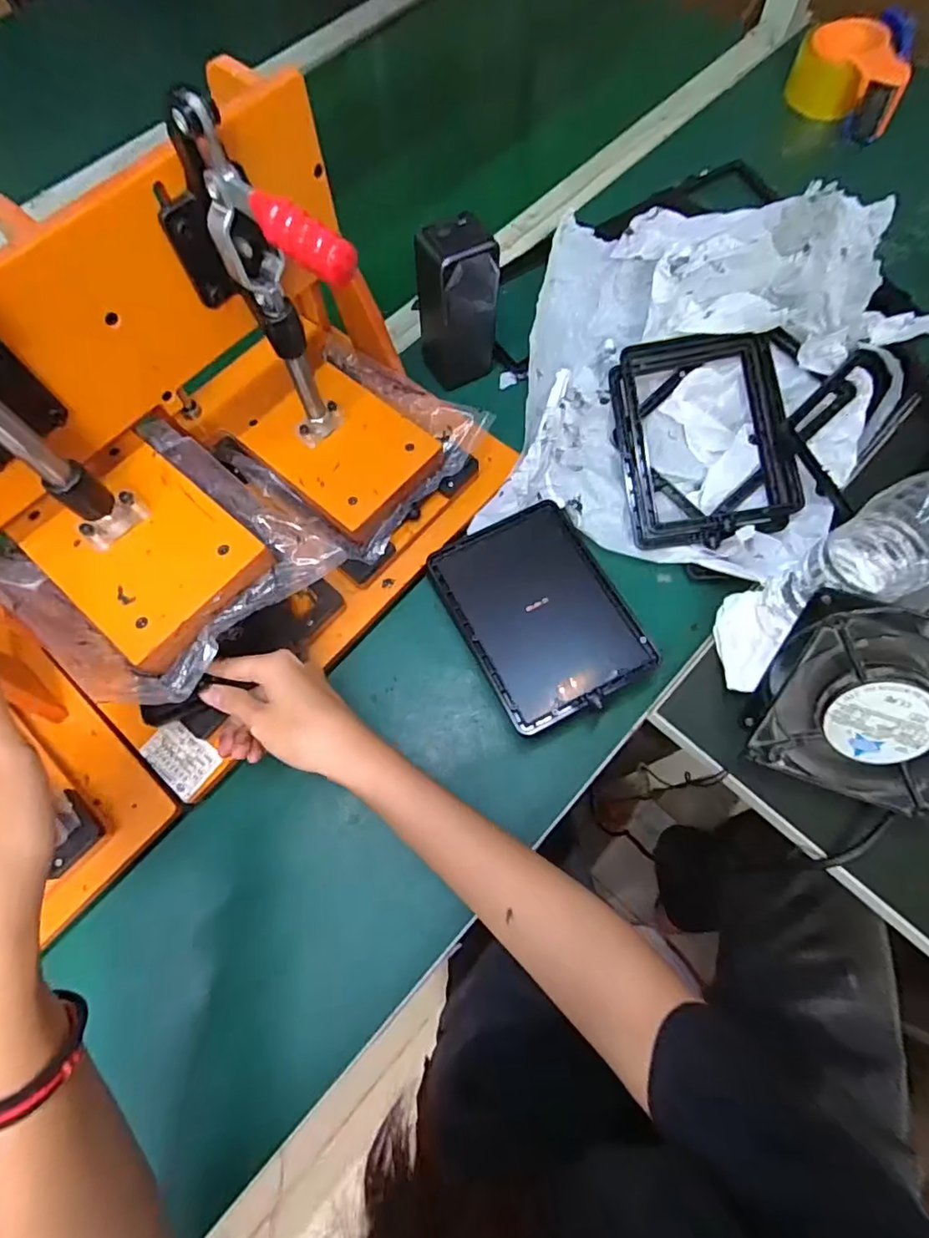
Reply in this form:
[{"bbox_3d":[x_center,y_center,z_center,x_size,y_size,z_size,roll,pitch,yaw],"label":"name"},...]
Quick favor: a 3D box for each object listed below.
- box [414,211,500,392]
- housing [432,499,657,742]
[{"bbox_3d":[-0.003,-0.271,0.500,0.058,0.138,0.057,-30,71,-9],"label":"box"},{"bbox_3d":[0.056,-0.009,0.442,0.119,0.010,0.166,-27,68,-5],"label":"housing"}]

